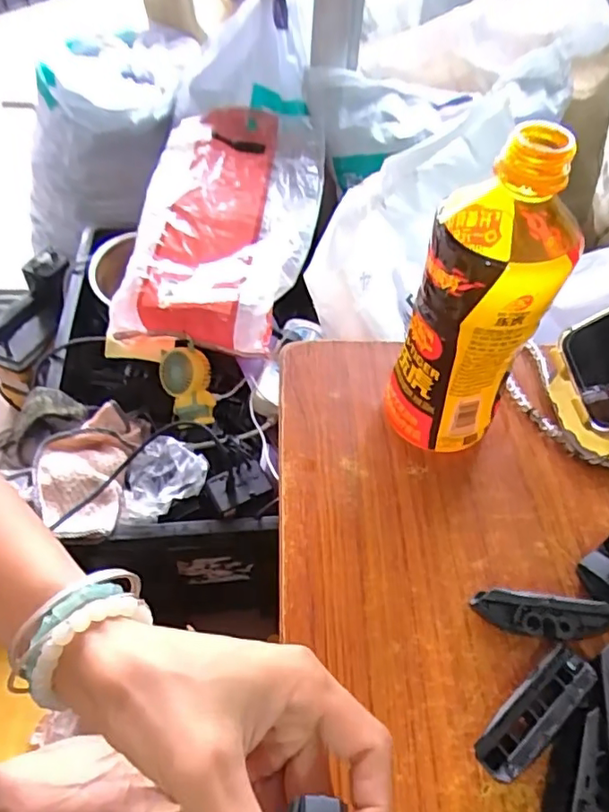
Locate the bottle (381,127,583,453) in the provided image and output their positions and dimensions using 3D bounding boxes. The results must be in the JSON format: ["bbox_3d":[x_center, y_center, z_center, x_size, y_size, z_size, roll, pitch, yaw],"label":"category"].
[{"bbox_3d":[0.095,-0.052,0.318,0.068,0.187,0.073,16,52,10],"label":"bottle"}]

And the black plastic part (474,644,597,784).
[{"bbox_3d":[0.109,0.144,0.270,0.071,0.020,0.022,-32,59,-26],"label":"black plastic part"}]

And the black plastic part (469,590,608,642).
[{"bbox_3d":[0.122,0.110,0.294,0.070,0.024,0.016,7,51,2],"label":"black plastic part"}]

